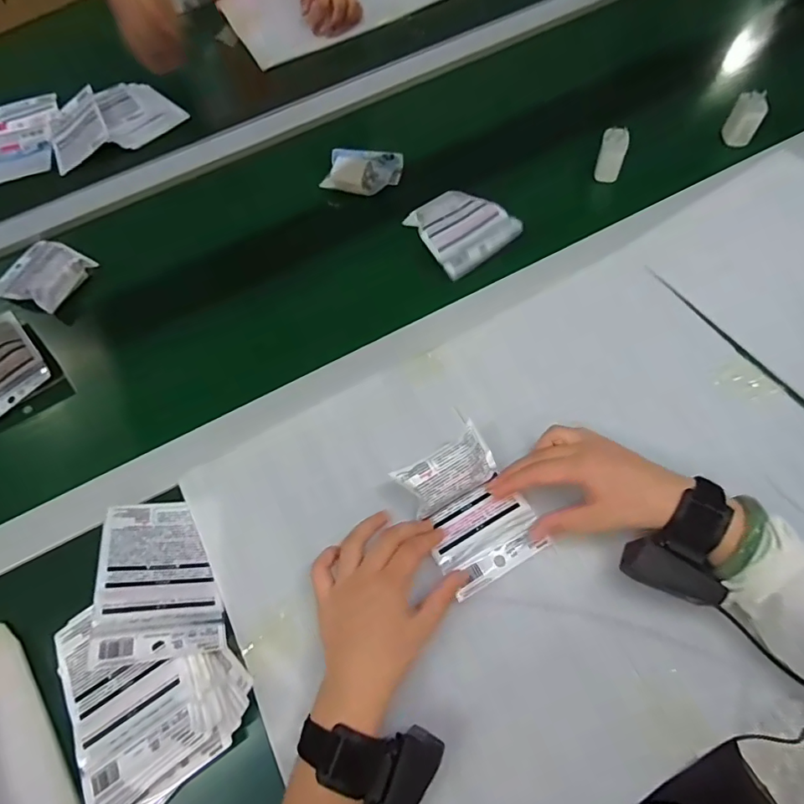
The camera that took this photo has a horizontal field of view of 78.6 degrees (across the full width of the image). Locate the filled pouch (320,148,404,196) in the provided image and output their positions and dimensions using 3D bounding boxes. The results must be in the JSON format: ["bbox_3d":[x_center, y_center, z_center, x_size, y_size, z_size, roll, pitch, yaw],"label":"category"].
[{"bbox_3d":[-0.053,-0.313,0.667,0.100,0.023,0.068,4,65,8],"label":"filled pouch"}]

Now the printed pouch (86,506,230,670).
[{"bbox_3d":[-0.210,0.150,0.426,0.093,0.005,0.137,5,45,-33],"label":"printed pouch"}]

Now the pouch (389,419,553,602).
[{"bbox_3d":[0.061,0.095,0.433,0.090,0.037,0.118,-29,71,-8],"label":"pouch"}]

